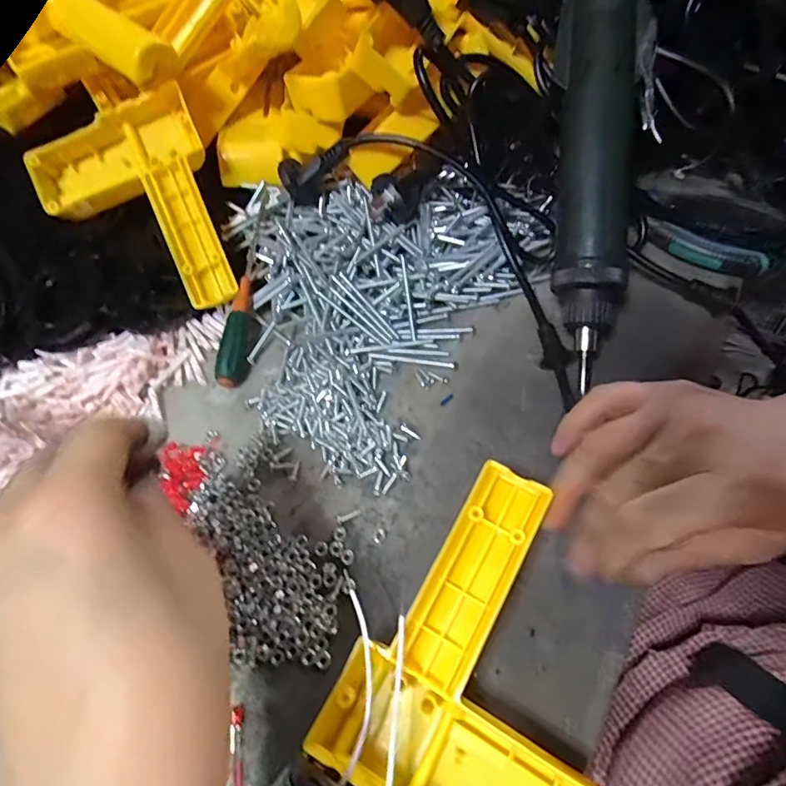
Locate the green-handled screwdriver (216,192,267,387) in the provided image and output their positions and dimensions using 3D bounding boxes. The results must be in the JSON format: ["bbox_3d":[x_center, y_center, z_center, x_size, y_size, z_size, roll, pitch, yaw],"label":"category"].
[{"bbox_3d":[-0.102,-0.077,0.347,0.019,0.018,0.153,0,69,2],"label":"green-handled screwdriver"}]

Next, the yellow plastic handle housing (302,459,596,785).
[{"bbox_3d":[0.048,0.117,0.222,0.113,0.043,0.141,26,65,15],"label":"yellow plastic handle housing"}]

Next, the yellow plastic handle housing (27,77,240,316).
[{"bbox_3d":[-0.176,-0.122,0.347,0.113,0.023,0.146,-18,88,6],"label":"yellow plastic handle housing"}]

